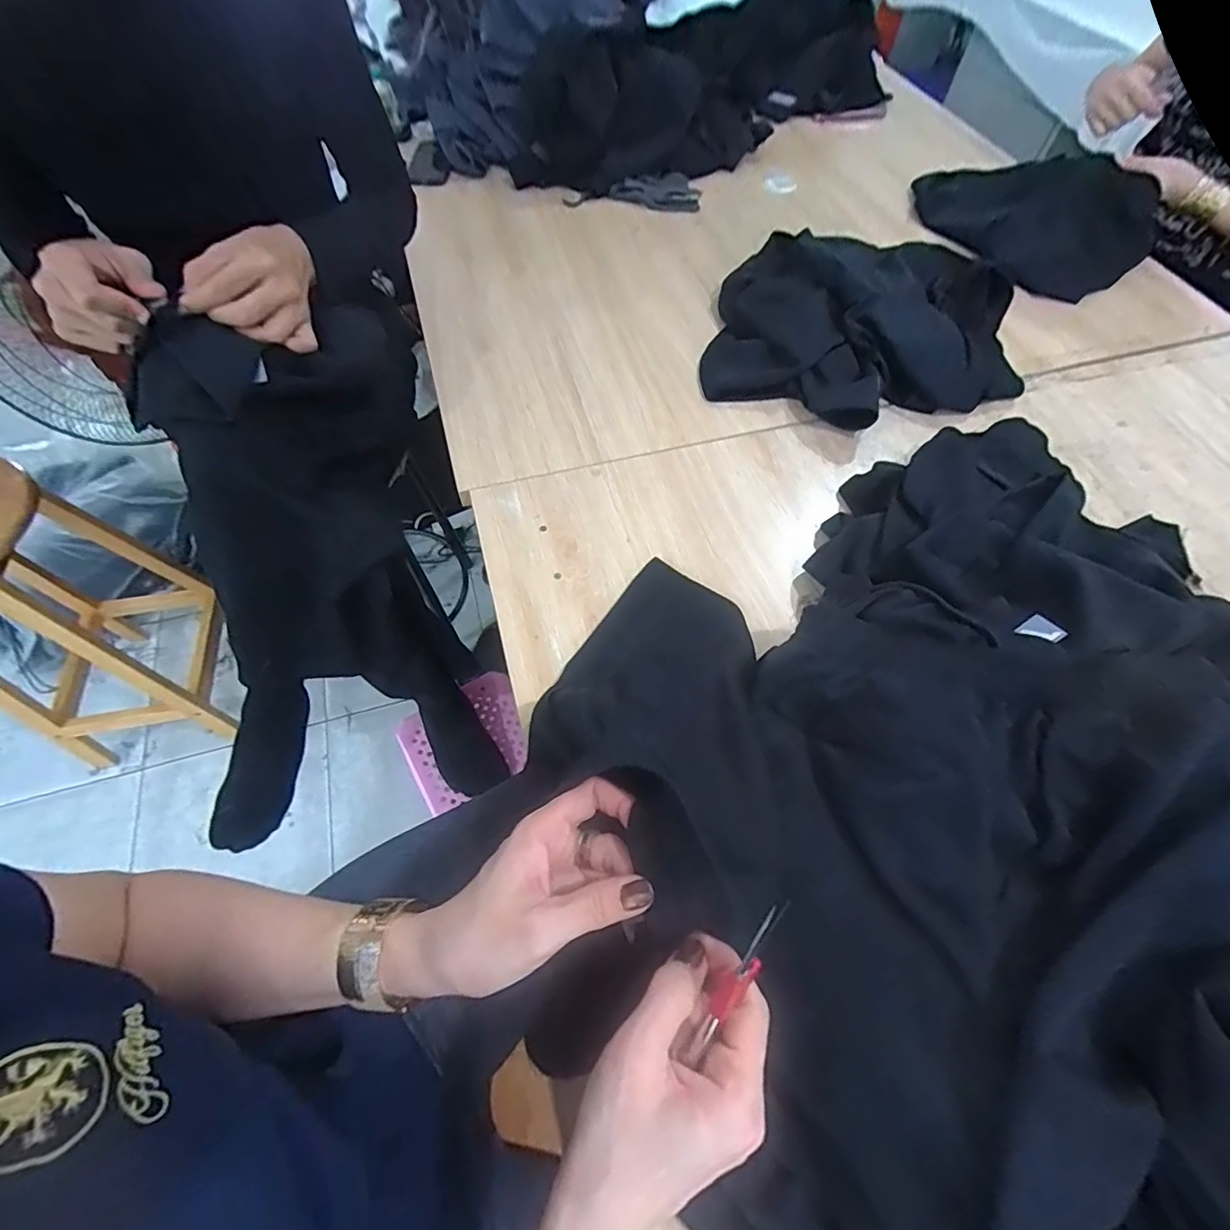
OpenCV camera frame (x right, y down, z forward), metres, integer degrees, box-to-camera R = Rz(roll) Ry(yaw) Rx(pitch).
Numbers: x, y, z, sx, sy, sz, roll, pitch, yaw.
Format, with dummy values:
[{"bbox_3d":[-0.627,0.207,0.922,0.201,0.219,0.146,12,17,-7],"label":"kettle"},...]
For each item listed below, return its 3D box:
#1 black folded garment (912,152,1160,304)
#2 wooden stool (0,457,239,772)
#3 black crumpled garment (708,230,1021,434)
[{"bbox_3d":[0.667,-0.653,0.890,0.290,0.097,0.355,-21,63,-13],"label":"black folded garment"},{"bbox_3d":[-1.034,0.025,1.070,0.325,0.683,0.325,1,60,-1],"label":"wooden stool"},{"bbox_3d":[0.349,-0.410,0.772,0.397,0.061,0.401,13,62,7],"label":"black crumpled garment"}]

